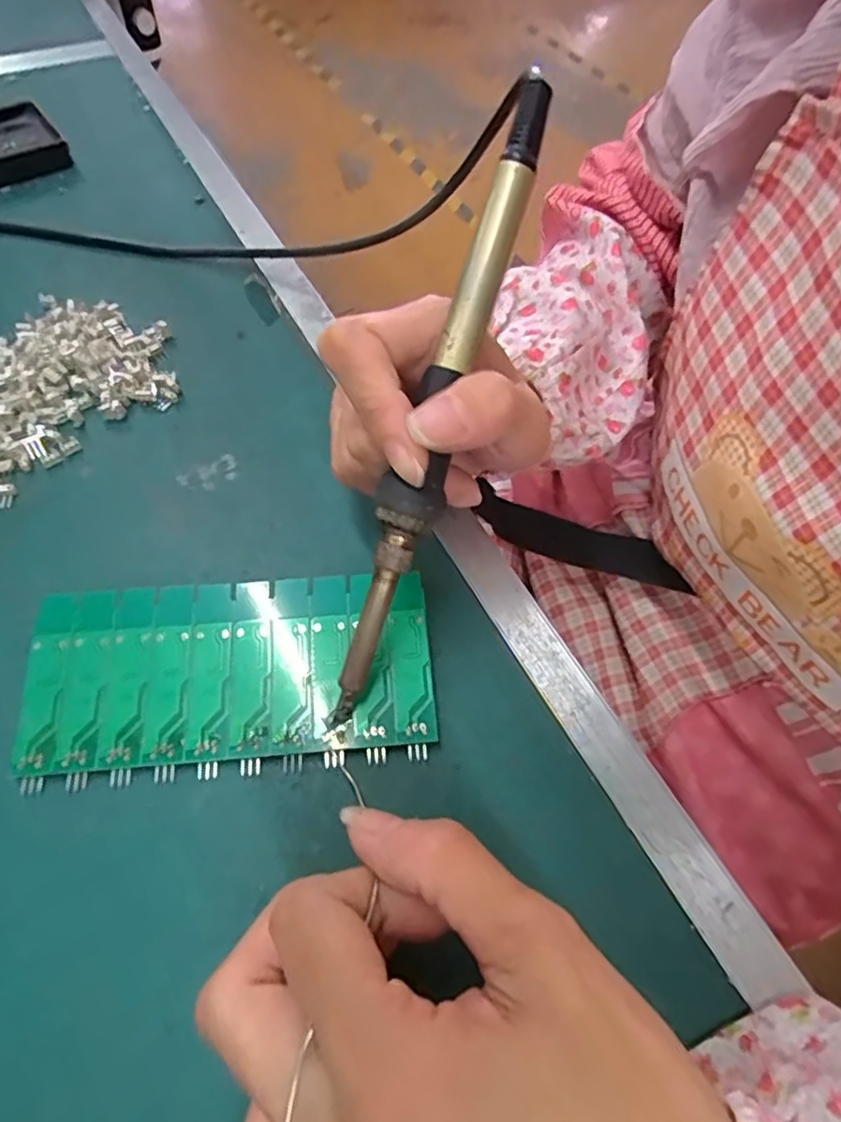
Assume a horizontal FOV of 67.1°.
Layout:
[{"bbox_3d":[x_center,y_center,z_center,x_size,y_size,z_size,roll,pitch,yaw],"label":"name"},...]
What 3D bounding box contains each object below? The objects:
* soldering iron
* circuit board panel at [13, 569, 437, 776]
[{"bbox_3d":[0.005,-0.044,0.200,0.017,0.013,0.205,18,95,9],"label":"soldering iron"},{"bbox_3d":[-0.067,0.039,0.226,0.137,0.014,0.061,-3,58,-4],"label":"circuit board panel"}]

